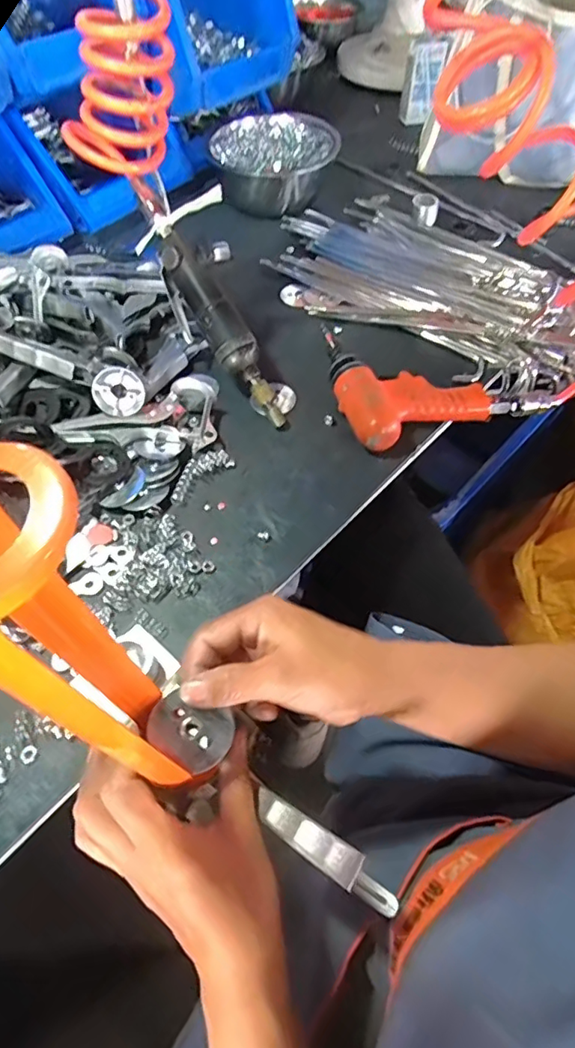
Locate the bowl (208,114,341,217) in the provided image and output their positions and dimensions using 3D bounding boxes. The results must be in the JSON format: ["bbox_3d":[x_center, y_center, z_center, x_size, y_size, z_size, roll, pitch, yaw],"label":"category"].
[{"bbox_3d":[-0.016,-0.509,0.761,0.178,0.066,0.144,-9,56,-7],"label":"bowl"}]

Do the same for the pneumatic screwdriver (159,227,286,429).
[{"bbox_3d":[-0.060,-0.185,0.517,0.036,0.034,0.201,-35,97,-22],"label":"pneumatic screwdriver"}]

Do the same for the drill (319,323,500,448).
[{"bbox_3d":[0.105,-0.152,0.545,0.134,0.043,0.164,-20,58,-14],"label":"drill"}]

